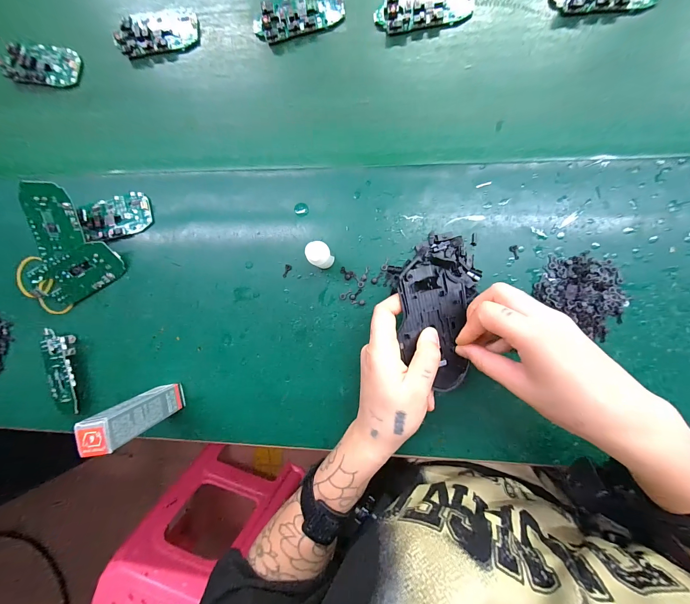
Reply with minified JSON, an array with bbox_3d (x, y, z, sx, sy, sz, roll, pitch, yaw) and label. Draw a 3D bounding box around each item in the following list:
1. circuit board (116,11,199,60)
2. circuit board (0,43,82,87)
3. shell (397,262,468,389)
[{"bbox_3d":[-0.210,-0.303,0.329,0.091,0.014,0.042,-9,88,5],"label":"circuit board"},{"bbox_3d":[-0.352,-0.277,0.339,0.082,0.013,0.046,9,90,6],"label":"circuit board"},{"bbox_3d":[0.078,0.023,0.269,0.064,0.017,0.110,-1,88,-13],"label":"shell"}]

